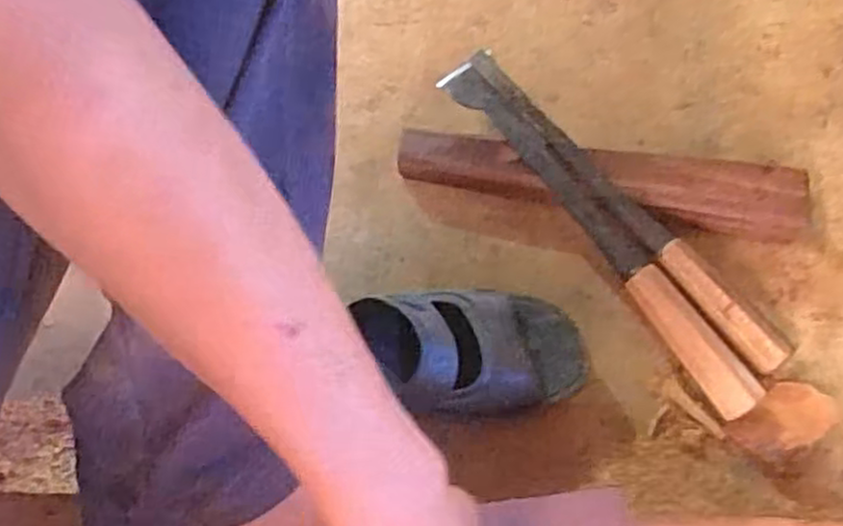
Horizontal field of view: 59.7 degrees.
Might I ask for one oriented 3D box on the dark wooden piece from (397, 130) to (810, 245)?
[{"bbox_3d":[0.153,-0.069,0.637,0.344,0.044,0.052,9,64,5],"label":"dark wooden piece"}]

